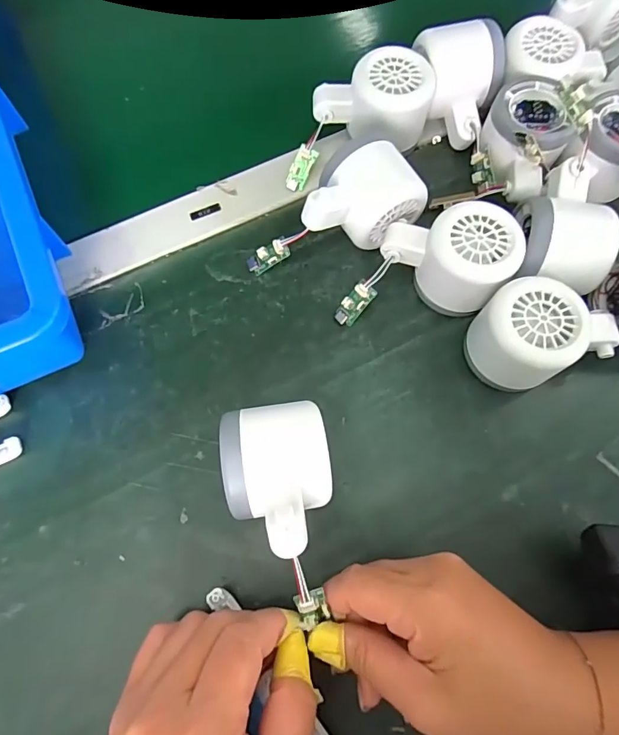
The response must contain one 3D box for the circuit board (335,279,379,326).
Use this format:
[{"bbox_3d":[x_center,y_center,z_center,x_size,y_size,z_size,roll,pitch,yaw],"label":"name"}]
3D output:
[{"bbox_3d":[0.032,-0.043,0.308,0.016,0.006,0.032,46,115,13],"label":"circuit board"}]

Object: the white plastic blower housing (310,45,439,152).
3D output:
[{"bbox_3d":[0.048,-0.195,0.338,0.081,0.054,0.055,21,73,6],"label":"white plastic blower housing"}]

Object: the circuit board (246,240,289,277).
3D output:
[{"bbox_3d":[-0.030,-0.078,0.319,0.031,0.004,0.016,-27,94,23],"label":"circuit board"}]

